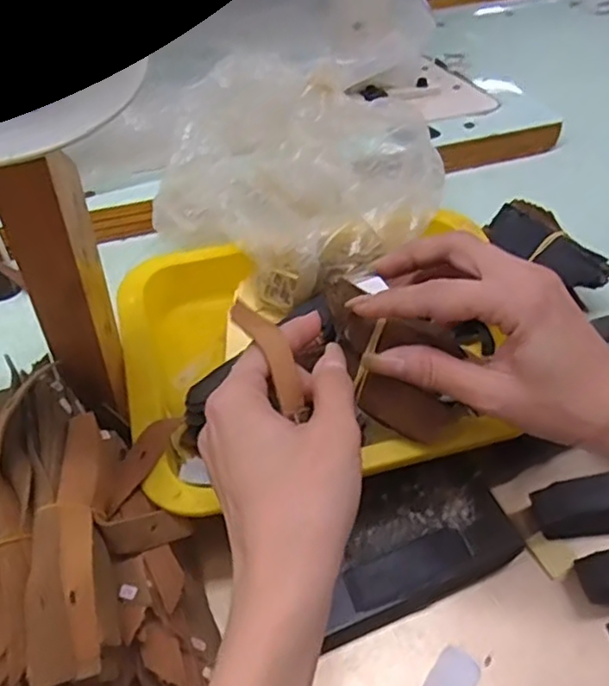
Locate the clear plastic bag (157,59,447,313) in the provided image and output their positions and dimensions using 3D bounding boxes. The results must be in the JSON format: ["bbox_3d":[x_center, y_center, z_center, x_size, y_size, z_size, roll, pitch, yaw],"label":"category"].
[{"bbox_3d":[0.003,-0.127,0.488,0.184,0.080,0.187,26,53,18],"label":"clear plastic bag"}]

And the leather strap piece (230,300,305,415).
[{"bbox_3d":[-0.016,0.003,0.310,0.015,0.011,0.059,-23,70,-21],"label":"leather strap piece"}]

